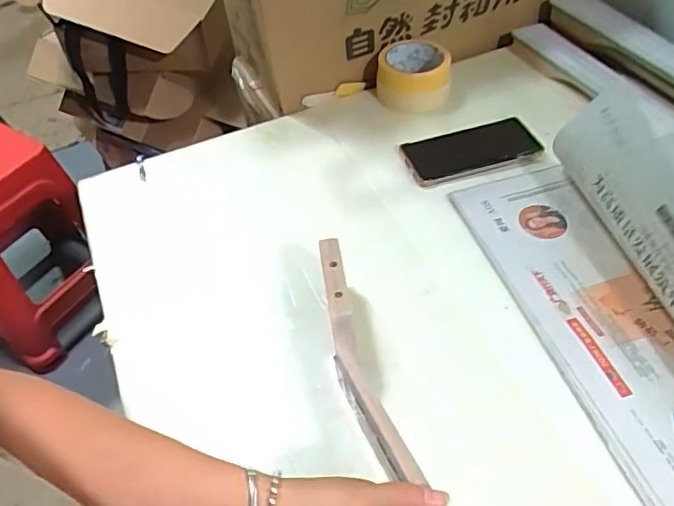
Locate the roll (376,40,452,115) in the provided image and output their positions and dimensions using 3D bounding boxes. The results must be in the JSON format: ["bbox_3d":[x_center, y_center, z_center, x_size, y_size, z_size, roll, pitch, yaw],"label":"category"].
[{"bbox_3d":[0.104,-0.244,0.757,0.096,0.055,0.096,-2,50,2],"label":"roll"}]

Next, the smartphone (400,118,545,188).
[{"bbox_3d":[0.167,-0.121,0.680,0.166,0.013,0.077,-14,51,-8],"label":"smartphone"}]

